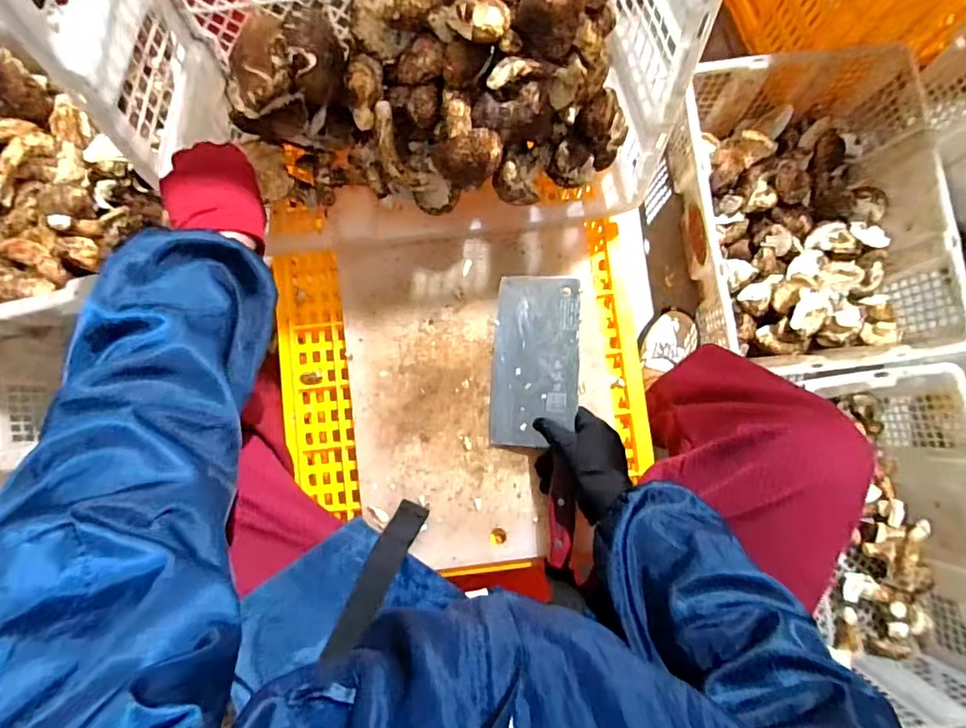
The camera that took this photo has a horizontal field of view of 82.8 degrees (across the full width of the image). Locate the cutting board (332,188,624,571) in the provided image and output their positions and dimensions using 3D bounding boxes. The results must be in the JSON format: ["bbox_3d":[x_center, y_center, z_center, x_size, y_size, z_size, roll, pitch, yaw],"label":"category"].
[{"bbox_3d":[-0.005,0.010,0.614,0.288,0.029,0.408,-6,83,-1],"label":"cutting board"}]

